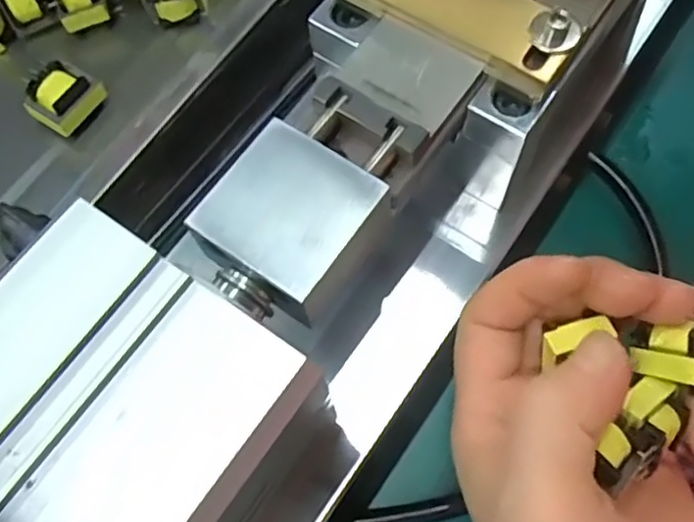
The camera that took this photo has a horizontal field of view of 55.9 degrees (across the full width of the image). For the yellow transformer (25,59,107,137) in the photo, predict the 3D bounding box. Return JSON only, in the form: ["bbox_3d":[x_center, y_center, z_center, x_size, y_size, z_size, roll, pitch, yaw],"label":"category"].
[{"bbox_3d":[-0.111,-0.064,0.258,0.020,0.015,0.026,27,72,12],"label":"yellow transformer"}]

